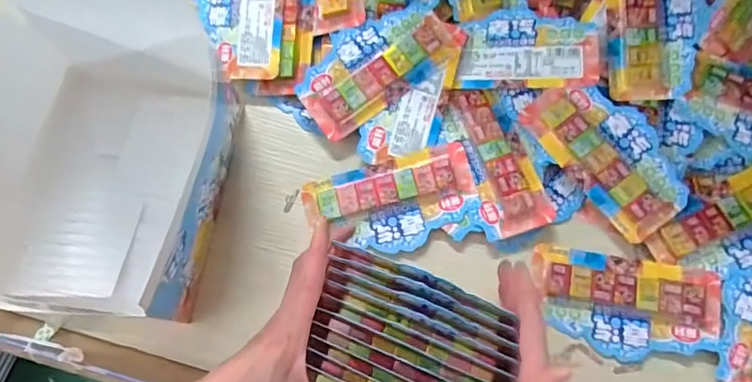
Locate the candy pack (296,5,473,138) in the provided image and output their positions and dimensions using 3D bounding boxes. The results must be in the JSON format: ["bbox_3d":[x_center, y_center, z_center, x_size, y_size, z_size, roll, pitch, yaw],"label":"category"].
[{"bbox_3d":[0.005,-0.113,0.437,0.154,0.014,0.083,-35,76,-11],"label":"candy pack"}]

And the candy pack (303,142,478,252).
[{"bbox_3d":[0.016,0.010,0.415,0.142,0.015,0.076,-15,73,-5],"label":"candy pack"}]

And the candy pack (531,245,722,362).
[{"bbox_3d":[0.199,0.091,0.390,0.140,0.019,0.078,9,72,2],"label":"candy pack"}]

